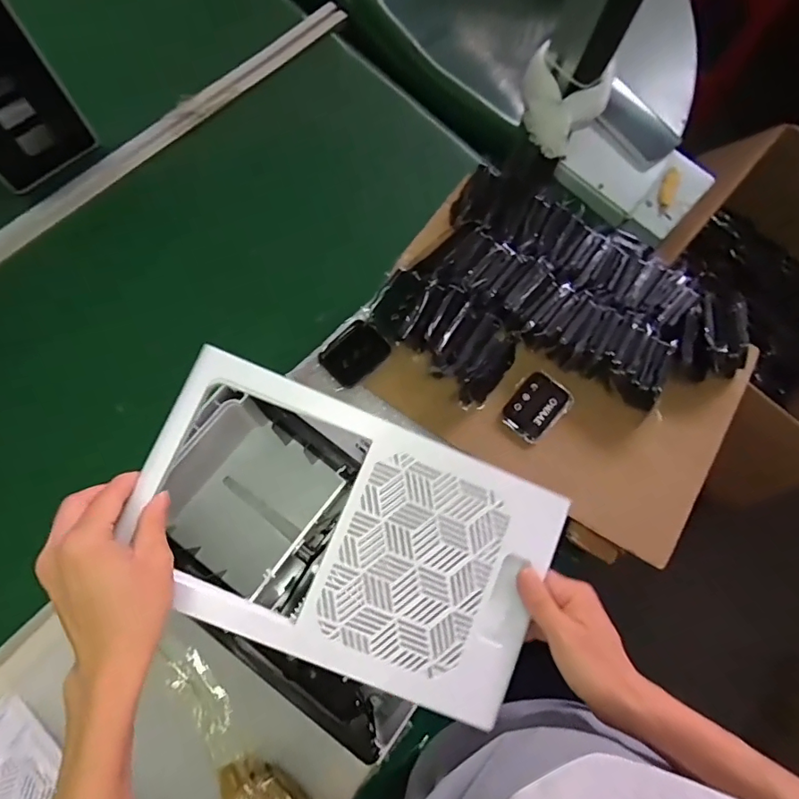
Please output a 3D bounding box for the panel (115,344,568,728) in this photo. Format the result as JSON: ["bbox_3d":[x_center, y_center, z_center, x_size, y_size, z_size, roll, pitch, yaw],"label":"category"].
[{"bbox_3d":[-0.043,0.110,0.413,0.336,0.008,0.198,24,81,-4],"label":"panel"}]

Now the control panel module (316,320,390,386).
[{"bbox_3d":[-0.058,-0.063,0.661,0.057,0.031,0.081,42,75,7],"label":"control panel module"}]

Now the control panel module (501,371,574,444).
[{"bbox_3d":[0.184,0.008,0.671,0.096,0.012,0.068,-41,81,-14],"label":"control panel module"}]

